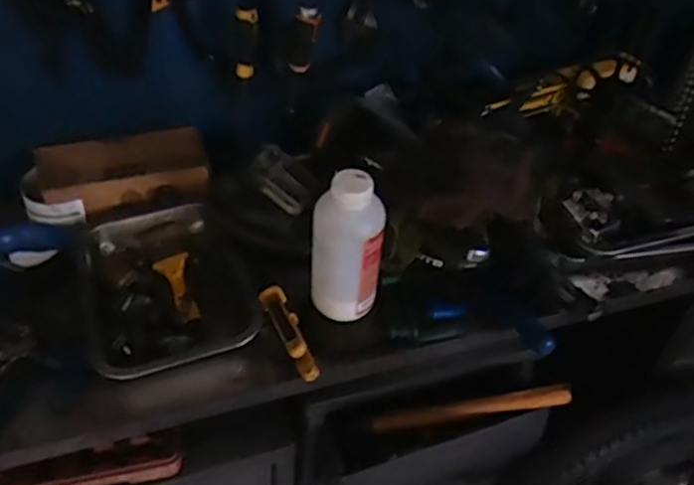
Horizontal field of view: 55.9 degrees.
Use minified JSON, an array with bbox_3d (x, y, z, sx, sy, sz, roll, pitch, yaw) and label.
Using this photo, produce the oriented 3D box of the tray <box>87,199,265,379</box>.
[{"bbox_3d":[-0.222,0.051,0.790,0.184,0.037,0.262,-13,45,-21],"label":"tray"}]

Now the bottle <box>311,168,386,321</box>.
[{"bbox_3d":[0.001,0.014,0.696,0.074,0.195,0.058,-26,50,-32],"label":"bottle"}]

